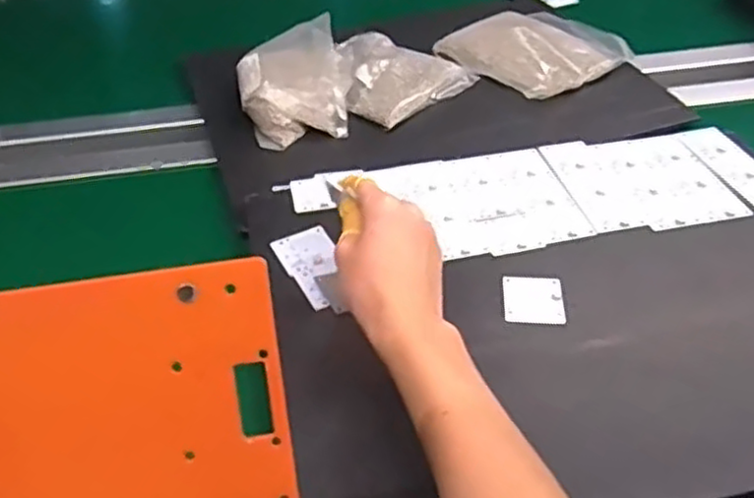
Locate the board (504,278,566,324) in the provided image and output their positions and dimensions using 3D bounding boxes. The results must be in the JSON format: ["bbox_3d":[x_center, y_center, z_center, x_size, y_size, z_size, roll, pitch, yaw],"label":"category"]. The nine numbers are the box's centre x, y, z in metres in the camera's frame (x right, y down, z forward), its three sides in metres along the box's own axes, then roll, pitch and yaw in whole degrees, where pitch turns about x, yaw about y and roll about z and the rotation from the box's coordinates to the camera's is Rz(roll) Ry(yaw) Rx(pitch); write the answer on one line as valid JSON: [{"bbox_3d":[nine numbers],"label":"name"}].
[{"bbox_3d":[0.121,0.038,0.563,0.045,0.004,0.049,2,42,5],"label":"board"}]

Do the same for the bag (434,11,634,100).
[{"bbox_3d":[0.184,-0.240,0.851,0.164,0.020,0.173,-27,47,-25],"label":"bag"}]

